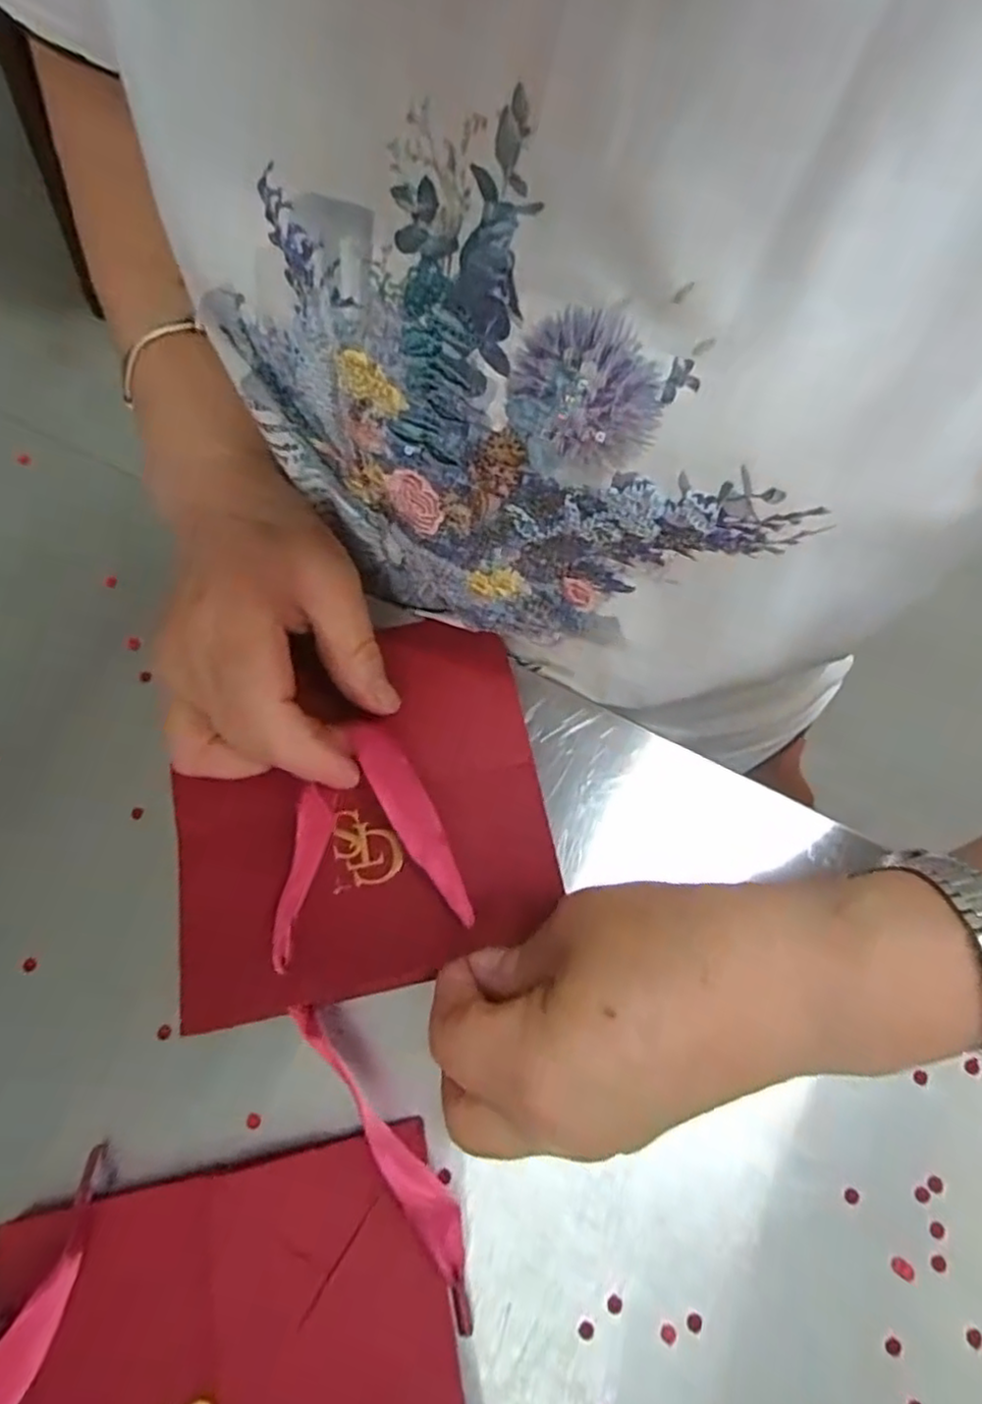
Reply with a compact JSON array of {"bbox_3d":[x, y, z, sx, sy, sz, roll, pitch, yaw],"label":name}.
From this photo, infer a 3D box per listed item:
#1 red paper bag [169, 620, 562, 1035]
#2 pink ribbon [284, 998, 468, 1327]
[{"bbox_3d":[-0.052,0.039,0.259,0.138,0.022,0.130,-12,75,-4],"label":"red paper bag"},{"bbox_3d":[-0.033,0.151,0.231,0.017,0.007,0.112,-32,75,-8],"label":"pink ribbon"}]

